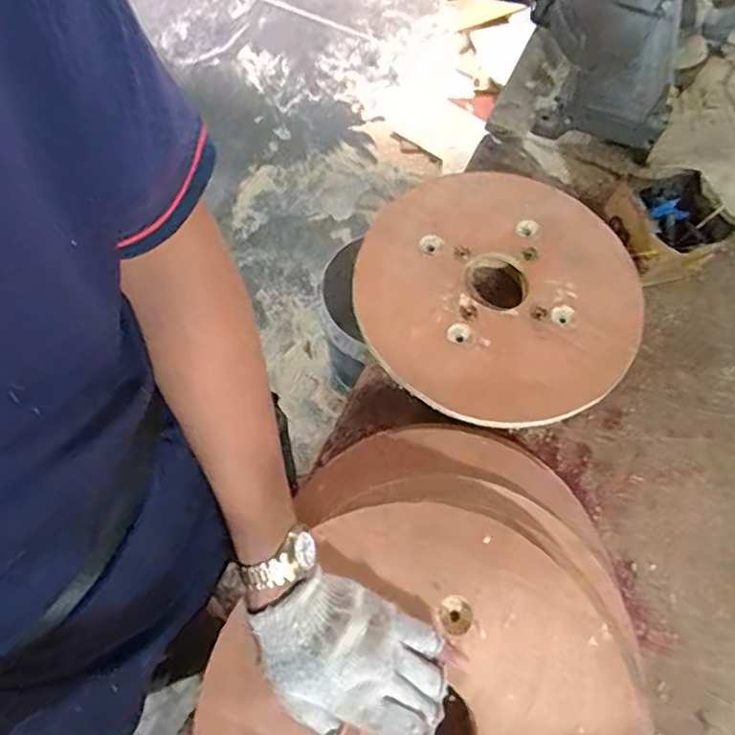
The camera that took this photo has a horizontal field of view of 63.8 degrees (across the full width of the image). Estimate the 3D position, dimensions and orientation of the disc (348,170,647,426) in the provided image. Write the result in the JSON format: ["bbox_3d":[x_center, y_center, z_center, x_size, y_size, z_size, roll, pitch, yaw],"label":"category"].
[{"bbox_3d":[0.141,-0.089,0.676,0.324,0.017,0.306,-2,67,6],"label":"disc"}]

